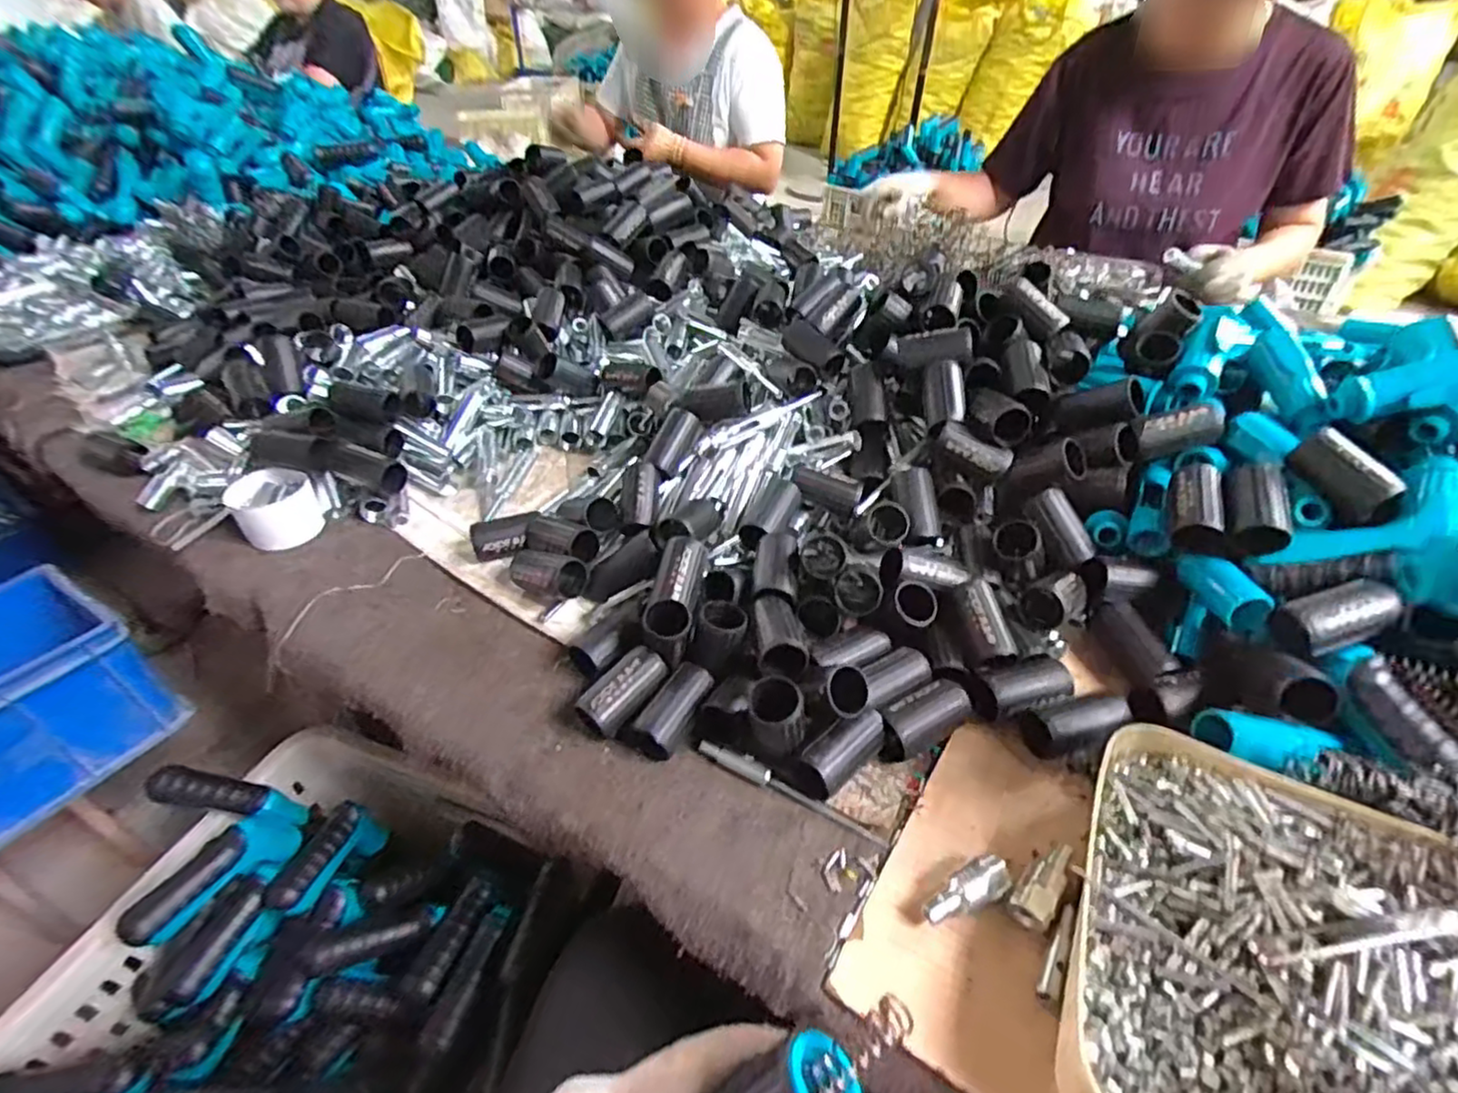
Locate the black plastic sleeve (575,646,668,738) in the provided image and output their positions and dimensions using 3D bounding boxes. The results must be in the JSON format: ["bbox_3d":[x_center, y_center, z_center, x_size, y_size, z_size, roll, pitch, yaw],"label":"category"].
[{"bbox_3d":[-0.070,0.100,0.464,0.030,0.029,0.061,32,50,32],"label":"black plastic sleeve"}]

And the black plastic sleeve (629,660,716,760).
[{"bbox_3d":[-0.036,0.109,0.451,0.028,0.029,0.074,18,44,20],"label":"black plastic sleeve"}]

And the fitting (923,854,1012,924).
[{"bbox_3d":[0.128,0.188,0.368,0.052,0.016,0.018,-19,44,-21],"label":"fitting"}]

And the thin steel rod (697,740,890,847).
[{"bbox_3d":[0.037,0.151,0.424,0.126,0.006,0.010,21,45,23],"label":"thin steel rod"}]

